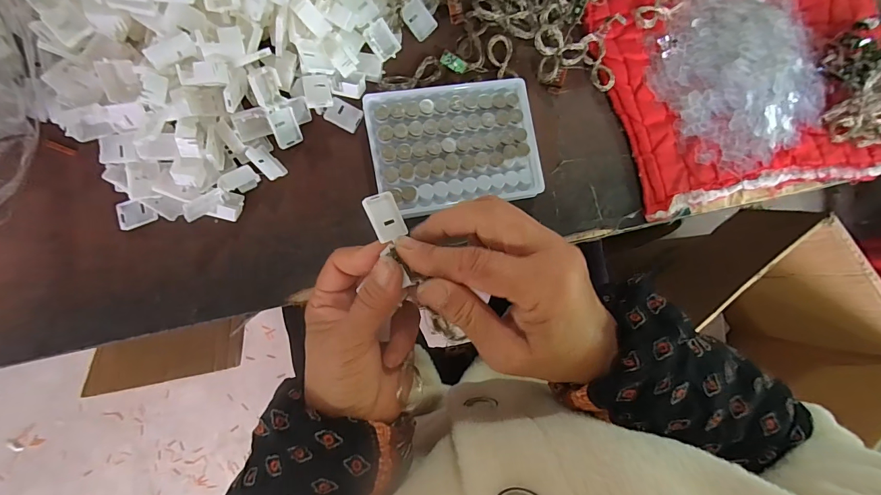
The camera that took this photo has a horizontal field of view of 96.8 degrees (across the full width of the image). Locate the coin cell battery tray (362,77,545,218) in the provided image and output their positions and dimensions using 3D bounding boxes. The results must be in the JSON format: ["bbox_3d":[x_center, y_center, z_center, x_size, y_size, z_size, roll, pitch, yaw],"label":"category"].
[{"bbox_3d":[0.011,-0.081,0.314,0.128,0.026,0.096,-10,88,-9],"label":"coin cell battery tray"}]

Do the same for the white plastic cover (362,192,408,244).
[{"bbox_3d":[-0.032,-0.018,0.226,0.021,0.005,0.026,-25,91,-38],"label":"white plastic cover"}]

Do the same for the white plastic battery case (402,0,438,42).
[{"bbox_3d":[-0.017,-0.183,0.314,0.020,0.005,0.028,-37,107,15],"label":"white plastic battery case"}]

